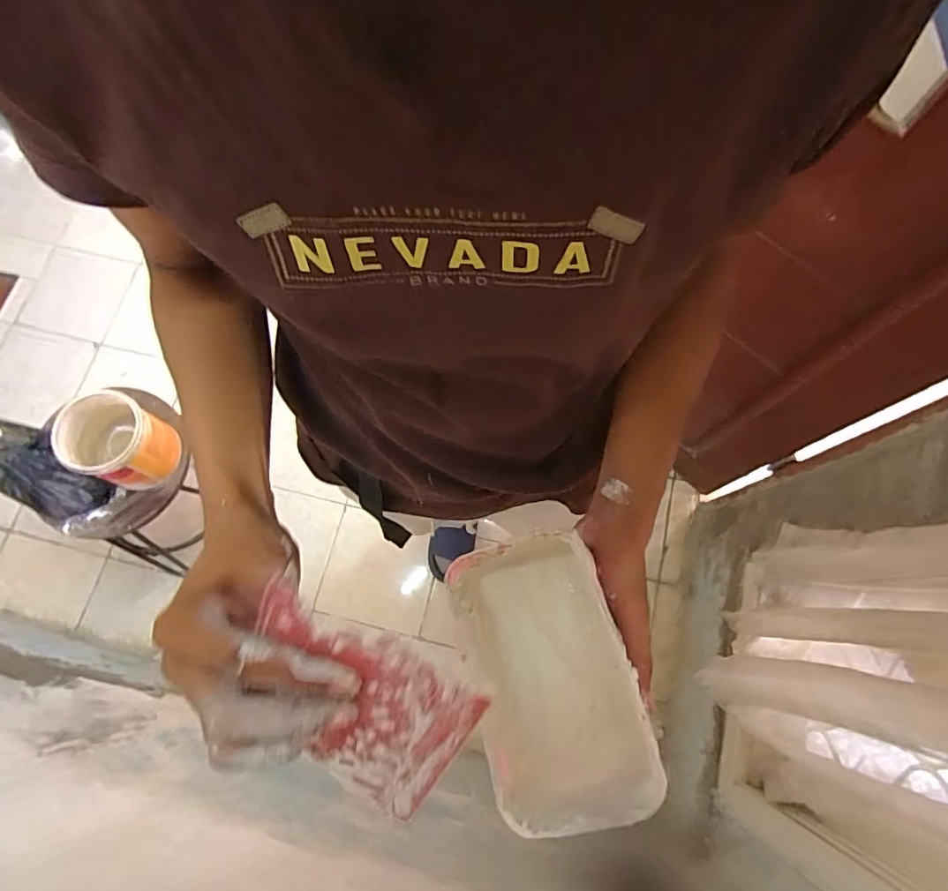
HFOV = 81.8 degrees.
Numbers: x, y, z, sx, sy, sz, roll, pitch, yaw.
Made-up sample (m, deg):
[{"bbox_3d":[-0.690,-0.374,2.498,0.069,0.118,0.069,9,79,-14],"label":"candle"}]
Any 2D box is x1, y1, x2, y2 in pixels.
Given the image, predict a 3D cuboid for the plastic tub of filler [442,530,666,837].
[{"bbox_3d":[0.054,0.166,0.398,0.104,0.086,0.184,-17,60,-3],"label":"plastic tub of filler"}]

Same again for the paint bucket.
[{"bbox_3d":[-0.674,-0.006,1.045,0.145,0.148,0.149,-1,73,2],"label":"paint bucket"}]

